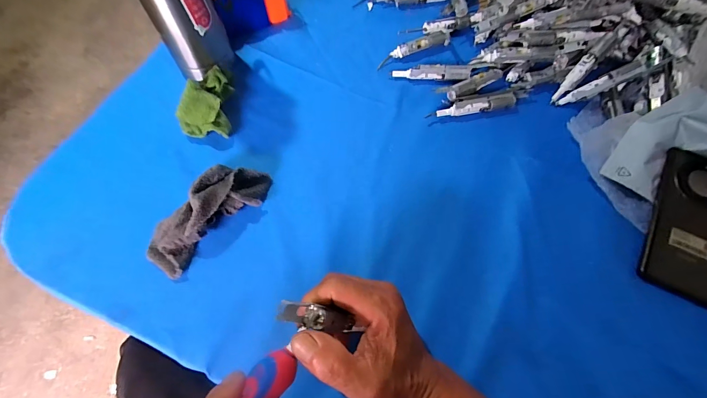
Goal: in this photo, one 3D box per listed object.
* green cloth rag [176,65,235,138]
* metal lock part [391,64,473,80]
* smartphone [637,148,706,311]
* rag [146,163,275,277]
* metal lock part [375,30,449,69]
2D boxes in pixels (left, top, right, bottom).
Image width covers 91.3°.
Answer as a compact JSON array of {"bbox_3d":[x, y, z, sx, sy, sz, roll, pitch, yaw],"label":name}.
[{"bbox_3d":[-0.192,-0.129,0.448,0.062,0.039,0.102,-3,64,-2],"label":"green cloth rag"},{"bbox_3d":[0.106,-0.175,0.478,0.103,0.020,0.017,5,64,2],"label":"metal lock part"},{"bbox_3d":[0.368,0.027,0.373,0.079,0.013,0.172,23,73,14],"label":"smartphone"},{"bbox_3d":[-0.162,0.009,0.376,0.066,0.041,0.152,40,70,17],"label":"rag"},{"bbox_3d":[0.088,-0.217,0.500,0.113,0.019,0.019,-22,66,-11],"label":"metal lock part"}]

